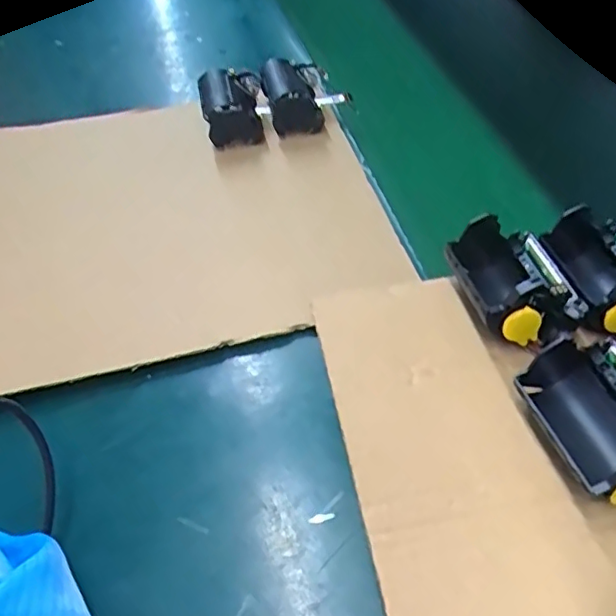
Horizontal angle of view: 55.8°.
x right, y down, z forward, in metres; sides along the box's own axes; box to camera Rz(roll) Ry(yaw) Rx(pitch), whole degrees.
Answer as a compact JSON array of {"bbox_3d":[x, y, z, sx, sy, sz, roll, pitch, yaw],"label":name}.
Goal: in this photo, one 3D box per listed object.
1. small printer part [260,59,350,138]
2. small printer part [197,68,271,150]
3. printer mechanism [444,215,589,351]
[{"bbox_3d":[-0.005,-0.193,0.517,0.081,0.046,0.062,-29,55,-20],"label":"small printer part"},{"bbox_3d":[-0.064,-0.172,0.491,0.052,0.042,0.062,-10,50,-5],"label":"small printer part"},{"bbox_3d":[0.110,-0.014,0.315,0.053,0.047,0.068,-7,35,-3],"label":"printer mechanism"}]

